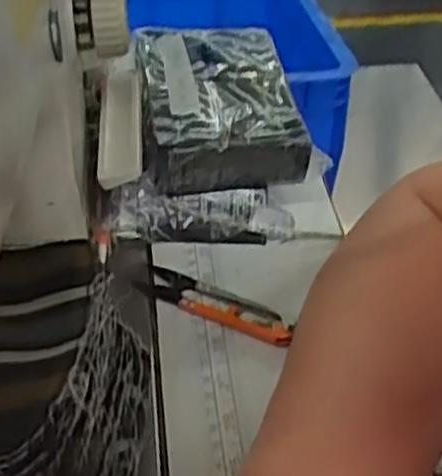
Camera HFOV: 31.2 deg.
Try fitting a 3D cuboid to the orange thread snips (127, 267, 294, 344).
[{"bbox_3d":[-0.004,0.036,0.439,0.095,0.009,0.024,21,42,24],"label":"orange thread snips"}]

